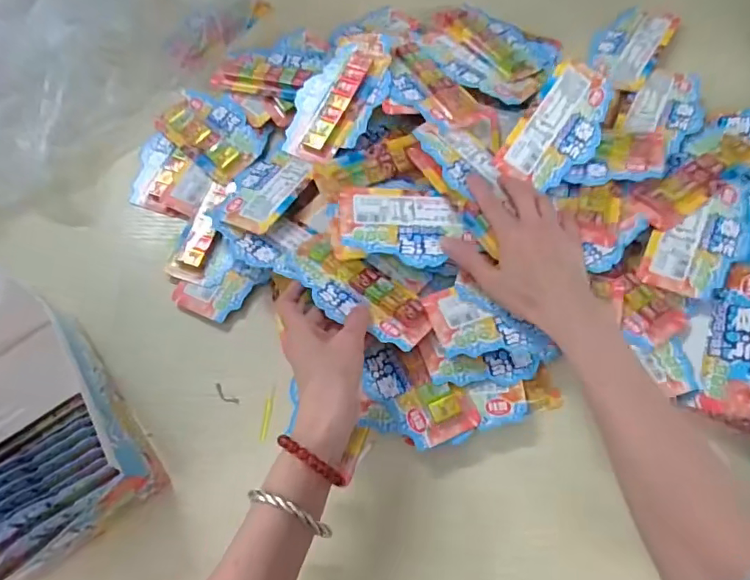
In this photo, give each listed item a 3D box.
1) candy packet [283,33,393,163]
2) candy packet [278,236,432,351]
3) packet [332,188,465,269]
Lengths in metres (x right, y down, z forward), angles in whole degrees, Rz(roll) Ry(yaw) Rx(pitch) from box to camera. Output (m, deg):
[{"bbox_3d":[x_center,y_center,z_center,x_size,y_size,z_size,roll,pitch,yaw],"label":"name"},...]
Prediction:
[{"bbox_3d":[-0.035,-0.210,0.540,0.088,0.015,0.163,28,82,18],"label":"candy packet"},{"bbox_3d":[-0.019,0.000,0.447,0.145,0.011,0.071,35,56,17],"label":"candy packet"},{"bbox_3d":[0.022,-0.058,0.463,0.115,0.023,0.070,5,67,4],"label":"packet"}]

